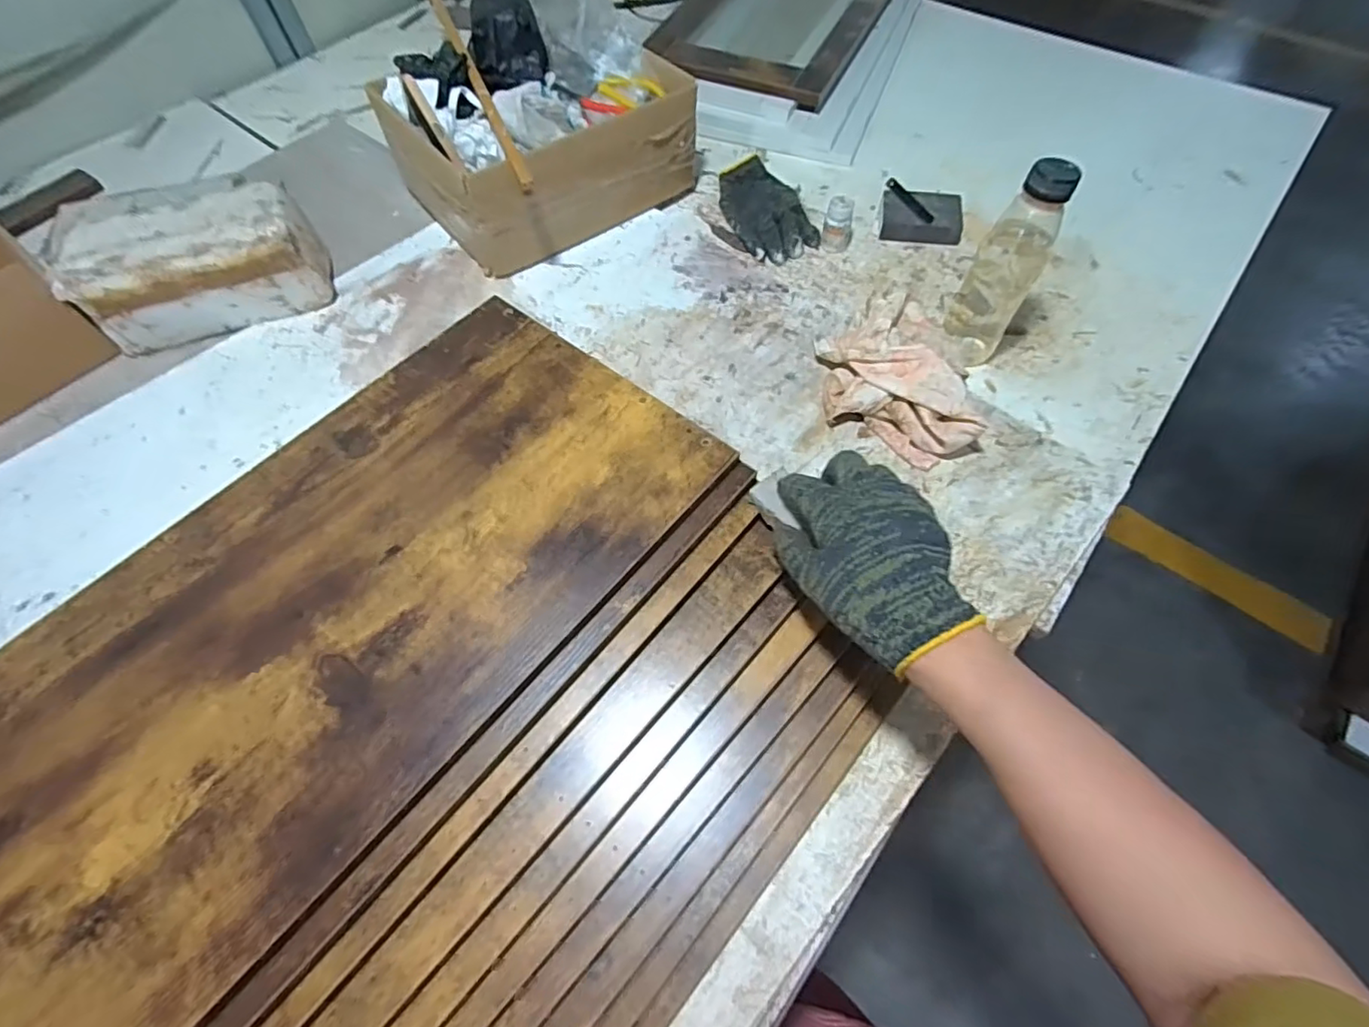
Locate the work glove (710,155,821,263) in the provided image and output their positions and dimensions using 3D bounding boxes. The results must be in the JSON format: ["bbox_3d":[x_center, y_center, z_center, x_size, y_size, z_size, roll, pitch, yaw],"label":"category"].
[{"bbox_3d":[0.095,-0.399,0.782,0.110,0.027,0.179,-17,62,-9],"label":"work glove"}]

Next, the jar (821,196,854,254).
[{"bbox_3d":[0.189,-0.351,0.725,0.036,0.057,0.028,15,62,9],"label":"jar"}]

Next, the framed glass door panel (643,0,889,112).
[{"bbox_3d":[0.165,-0.837,0.968,0.303,0.027,0.542,18,63,11],"label":"framed glass door panel"}]

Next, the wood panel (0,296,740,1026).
[{"bbox_3d":[-0.252,0.077,0.382,0.270,0.011,0.571,37,67,19],"label":"wood panel"}]

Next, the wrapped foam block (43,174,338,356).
[{"bbox_3d":[-0.523,-0.273,0.654,0.223,0.106,0.115,-17,62,-9],"label":"wrapped foam block"}]

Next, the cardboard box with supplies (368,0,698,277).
[{"bbox_3d":[-0.183,-0.476,0.719,0.303,0.180,0.255,-38,67,-18],"label":"cardboard box with supplies"}]

